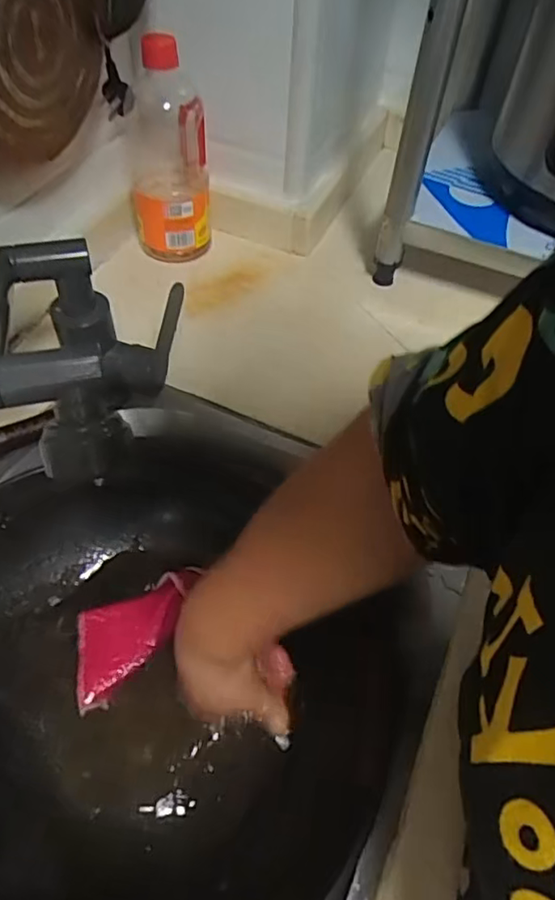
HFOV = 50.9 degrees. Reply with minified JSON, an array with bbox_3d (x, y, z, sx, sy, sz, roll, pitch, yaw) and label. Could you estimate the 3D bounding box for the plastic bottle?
[{"bbox_3d":[-0.123,-0.331,0.653,0.085,0.211,0.101,-8,53,-10],"label":"plastic bottle"}]

